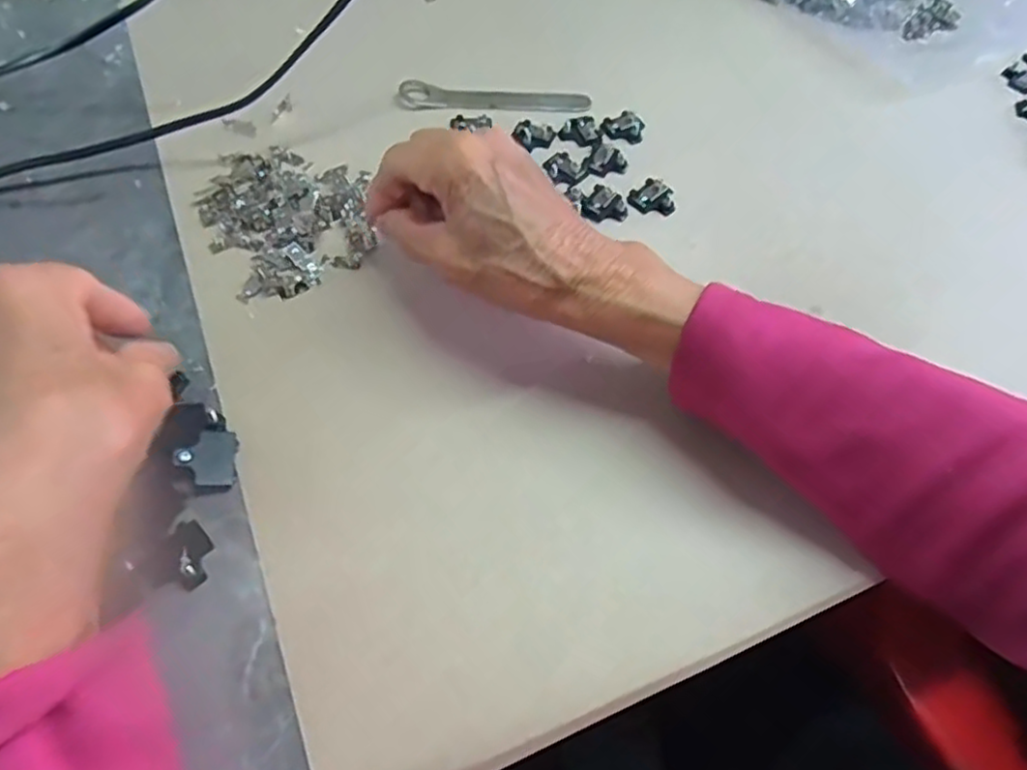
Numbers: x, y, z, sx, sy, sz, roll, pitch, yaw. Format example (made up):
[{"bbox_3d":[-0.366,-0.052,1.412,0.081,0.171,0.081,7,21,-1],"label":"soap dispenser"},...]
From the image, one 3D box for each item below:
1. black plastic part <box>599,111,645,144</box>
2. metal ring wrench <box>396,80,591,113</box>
[{"bbox_3d":[0.066,-0.159,0.412,0.025,0.006,0.024,10,58,2],"label":"black plastic part"},{"bbox_3d":[-0.012,-0.178,0.423,0.118,0.004,0.022,2,58,-2],"label":"metal ring wrench"}]

